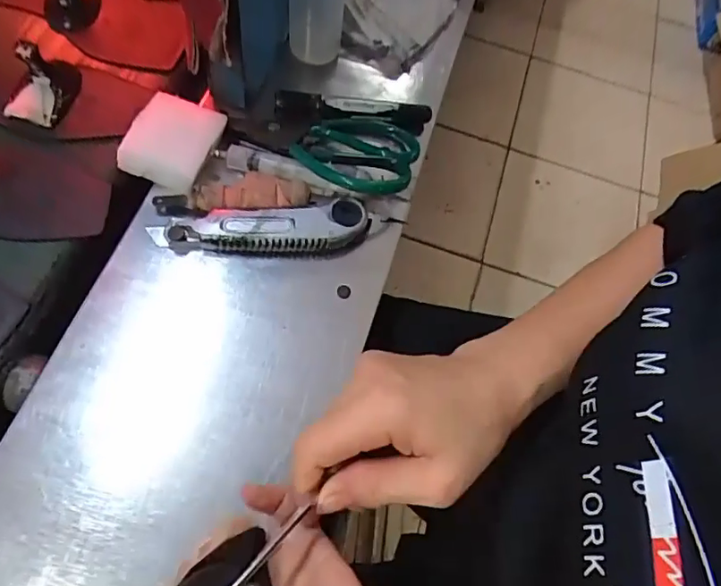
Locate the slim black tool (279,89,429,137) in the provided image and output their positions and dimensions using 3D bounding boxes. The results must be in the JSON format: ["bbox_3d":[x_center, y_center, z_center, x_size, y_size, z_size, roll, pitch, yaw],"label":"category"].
[{"bbox_3d":[-0.006,-0.162,0.494,0.140,0.023,0.032,6,64,-7],"label":"slim black tool"}]

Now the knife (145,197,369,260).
[{"bbox_3d":[-0.078,-0.048,0.430,0.166,0.027,0.040,-5,65,-11],"label":"knife"}]

